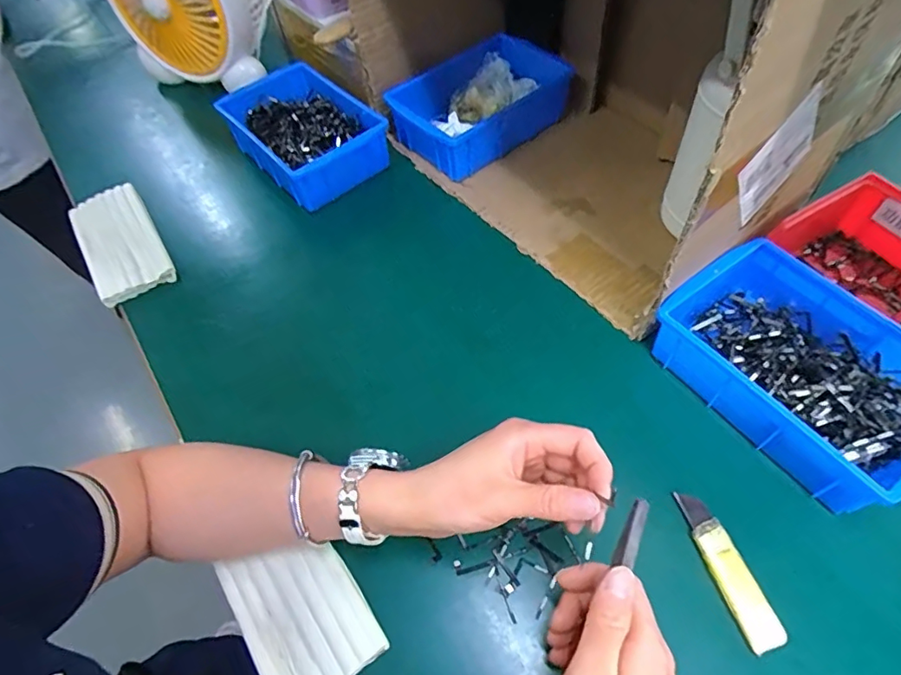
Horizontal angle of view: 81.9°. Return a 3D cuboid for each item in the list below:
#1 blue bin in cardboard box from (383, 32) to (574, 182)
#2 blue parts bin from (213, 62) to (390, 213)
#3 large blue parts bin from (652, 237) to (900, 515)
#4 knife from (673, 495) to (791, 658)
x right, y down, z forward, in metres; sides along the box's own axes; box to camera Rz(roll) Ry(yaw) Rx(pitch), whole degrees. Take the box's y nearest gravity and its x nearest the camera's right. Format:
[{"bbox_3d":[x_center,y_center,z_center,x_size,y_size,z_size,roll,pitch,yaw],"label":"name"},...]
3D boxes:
[{"bbox_3d":[0.030,-0.284,0.640,0.189,0.062,0.136,-32,60,-16],"label":"blue bin in cardboard box"},{"bbox_3d":[-0.179,-0.251,0.650,0.139,0.072,0.208,-37,61,-18],"label":"blue parts bin"},{"bbox_3d":[0.283,0.023,0.419,0.143,0.064,0.203,-33,60,-16],"label":"large blue parts bin"},{"bbox_3d":[0.192,0.162,0.366,0.027,0.011,0.106,-18,57,-8],"label":"knife"}]

